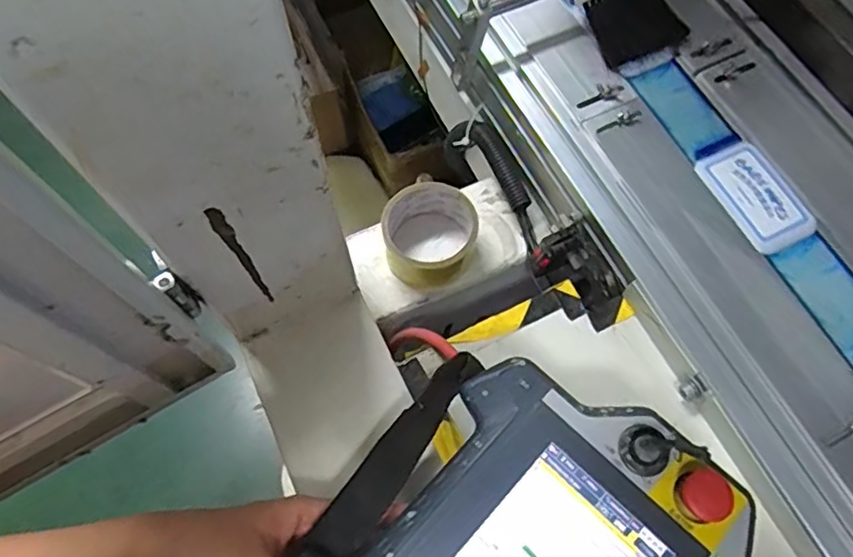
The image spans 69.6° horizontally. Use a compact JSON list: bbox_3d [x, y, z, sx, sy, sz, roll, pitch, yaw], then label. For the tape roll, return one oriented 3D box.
[{"bbox_3d":[0.003,-0.041,0.574,0.085,0.053,0.084,0,67,0],"label":"tape roll"}]

